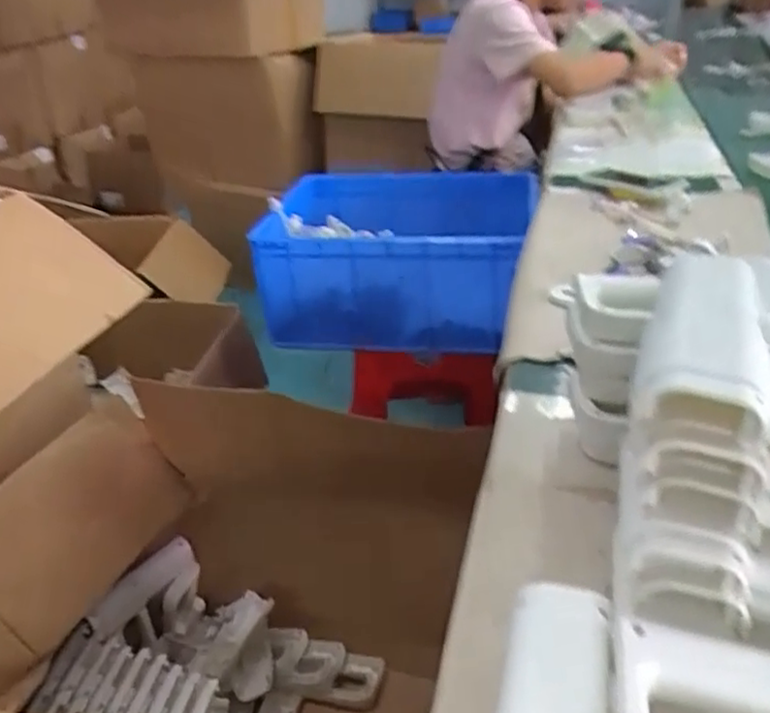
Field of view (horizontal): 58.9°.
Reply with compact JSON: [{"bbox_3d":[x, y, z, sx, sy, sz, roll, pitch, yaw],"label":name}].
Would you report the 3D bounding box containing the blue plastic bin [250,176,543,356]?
[{"bbox_3d":[0.035,-0.213,1.442,0.516,0.233,0.423,3,31,11],"label":"blue plastic bin"}]

